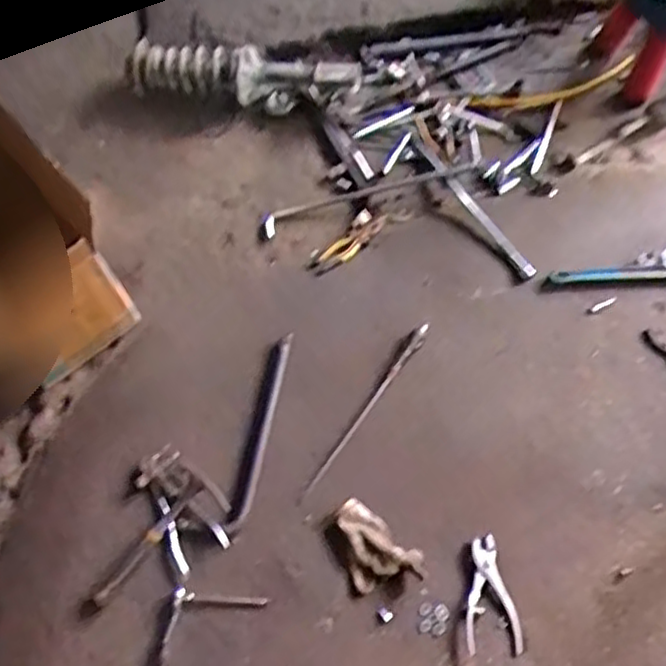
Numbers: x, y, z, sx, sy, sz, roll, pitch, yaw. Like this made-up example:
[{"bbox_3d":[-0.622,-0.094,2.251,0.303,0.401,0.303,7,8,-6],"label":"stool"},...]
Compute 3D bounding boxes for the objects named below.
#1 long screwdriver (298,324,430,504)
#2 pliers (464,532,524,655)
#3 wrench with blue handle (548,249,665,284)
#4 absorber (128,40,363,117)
[{"bbox_3d":[0.071,0.153,1.404,0.026,0.025,0.433,32,72,15],"label":"long screwdriver"},{"bbox_3d":[0.285,0.472,1.269,0.095,0.013,0.197,-1,67,3],"label":"pliers"},{"bbox_3d":[0.635,-0.137,1.485,0.343,0.048,0.073,-4,67,1],"label":"wrench with blue handle"},{"bbox_3d":[-0.188,-0.576,1.570,0.489,0.149,0.118,-7,64,-30],"label":"absorber"}]

